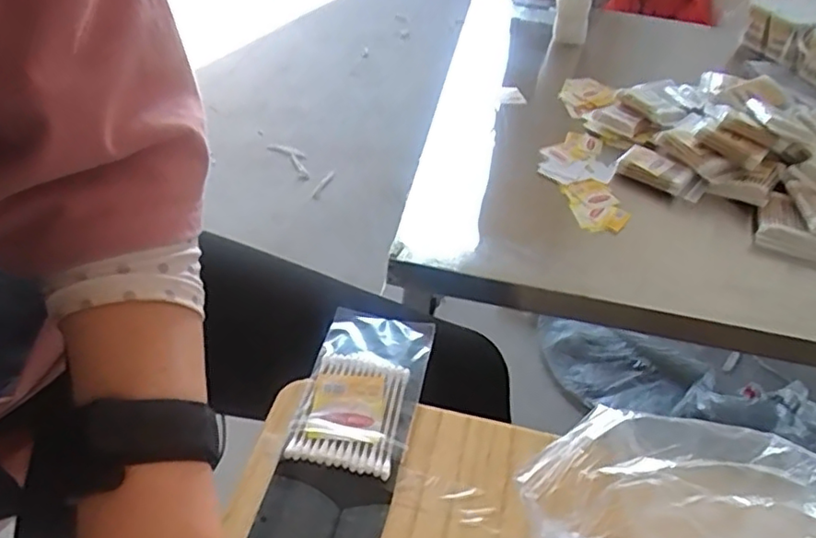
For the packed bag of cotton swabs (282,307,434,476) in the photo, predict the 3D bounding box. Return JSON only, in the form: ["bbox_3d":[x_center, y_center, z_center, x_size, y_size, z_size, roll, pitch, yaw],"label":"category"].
[{"bbox_3d":[-0.025,0.068,0.364,0.066,0.010,0.112,9,41,6],"label":"packed bag of cotton swabs"}]

